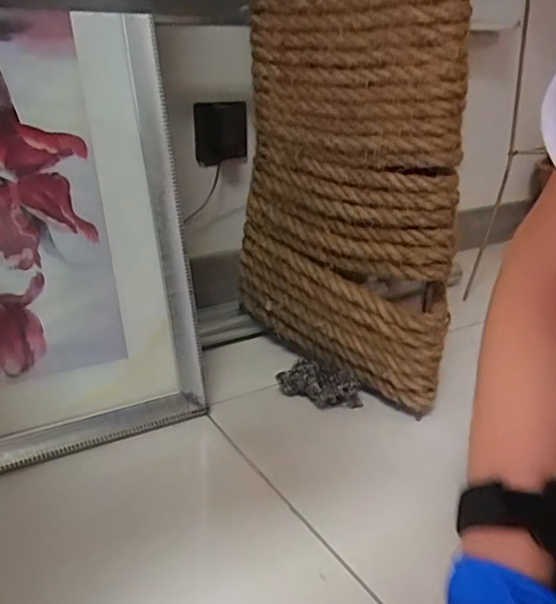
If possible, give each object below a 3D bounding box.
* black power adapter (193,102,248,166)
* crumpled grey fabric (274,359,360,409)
[{"bbox_3d":[-0.093,-0.266,0.939,0.100,0.095,0.025,-18,40,-35],"label":"black power adapter"},{"bbox_3d":[0.048,0.099,0.704,0.098,0.037,0.054,1,20,10],"label":"crumpled grey fabric"}]

